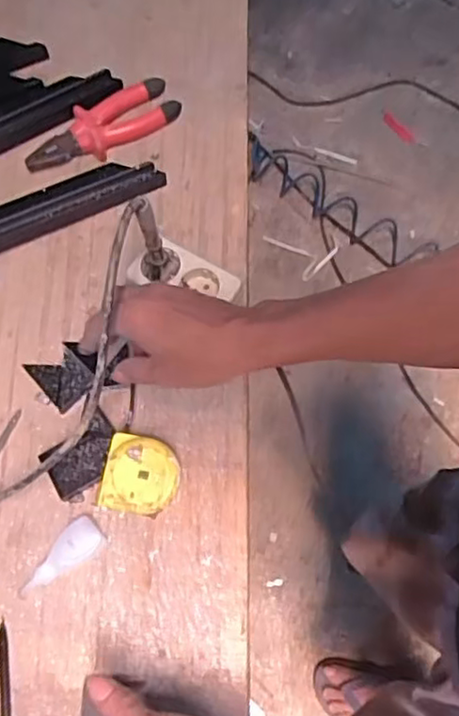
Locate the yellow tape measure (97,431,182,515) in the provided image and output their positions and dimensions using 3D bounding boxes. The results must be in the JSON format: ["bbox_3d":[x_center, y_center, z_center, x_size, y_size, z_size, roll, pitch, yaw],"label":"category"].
[{"bbox_3d":[-0.075,0.104,0.580,0.063,0.043,0.064,9,70,4],"label":"yellow tape measure"}]

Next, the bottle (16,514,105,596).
[{"bbox_3d":[-0.148,0.175,0.572,0.084,0.020,0.033,-41,74,-13],"label":"bottle"}]

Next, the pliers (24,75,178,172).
[{"bbox_3d":[-0.140,-0.251,0.722,0.173,0.030,0.061,-24,71,-7],"label":"pliers"}]

